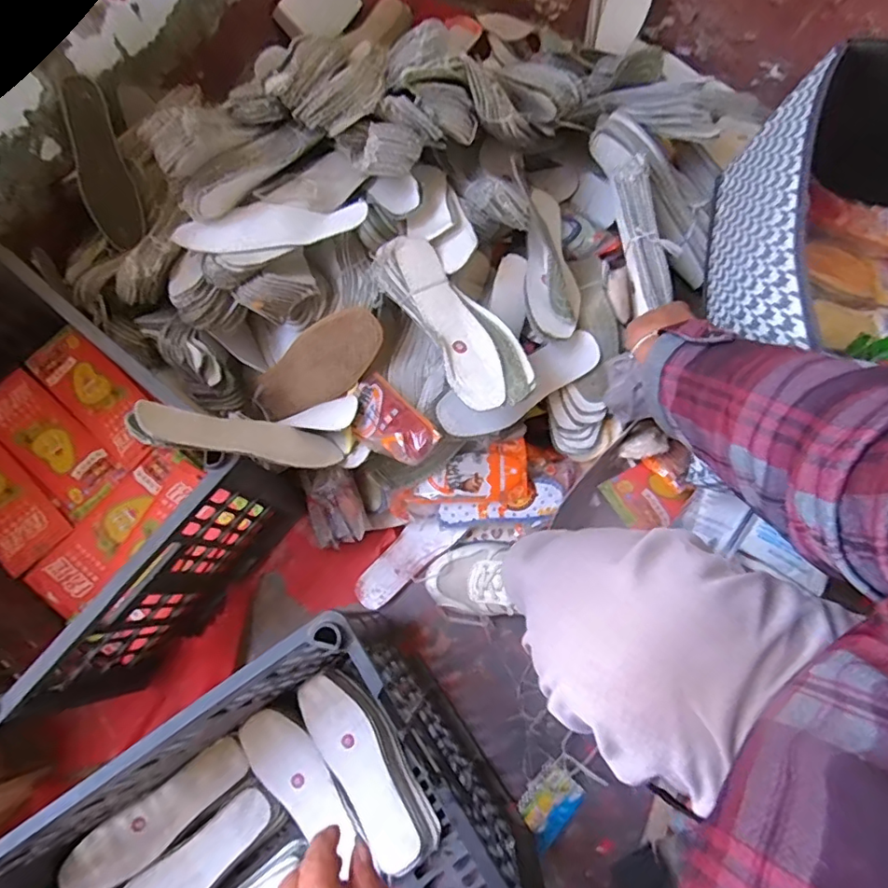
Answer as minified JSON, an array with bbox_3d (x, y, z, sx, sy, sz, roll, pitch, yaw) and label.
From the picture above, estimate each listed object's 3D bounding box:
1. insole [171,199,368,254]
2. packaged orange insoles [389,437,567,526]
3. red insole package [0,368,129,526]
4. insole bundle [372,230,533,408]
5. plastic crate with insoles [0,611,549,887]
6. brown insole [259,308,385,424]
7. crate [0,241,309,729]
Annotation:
[{"bbox_3d":[-0.191,-0.243,0.603,0.210,0.023,0.070,-9,71,-1],"label":"insole"},{"bbox_3d":[0.041,0.056,0.712,0.210,0.110,0.033,-12,27,8],"label":"packaged orange insoles"},{"bbox_3d":[-0.554,-0.004,0.756,0.240,0.018,0.092,40,77,14],"label":"red insole package"},{"bbox_3d":[0.013,-0.138,0.591,0.088,0.039,0.222,-30,73,-8],"label":"insole bundle"},{"bbox_3d":[-0.196,0.462,0.530,0.505,0.277,0.343,-34,73,-9],"label":"plastic crate with insoles"},{"bbox_3d":[-0.150,-0.087,0.641,0.192,0.013,0.078,-36,105,29],"label":"brown insole"},{"bbox_3d":[-0.498,0.022,0.674,0.502,0.254,0.327,37,76,13],"label":"crate"}]

